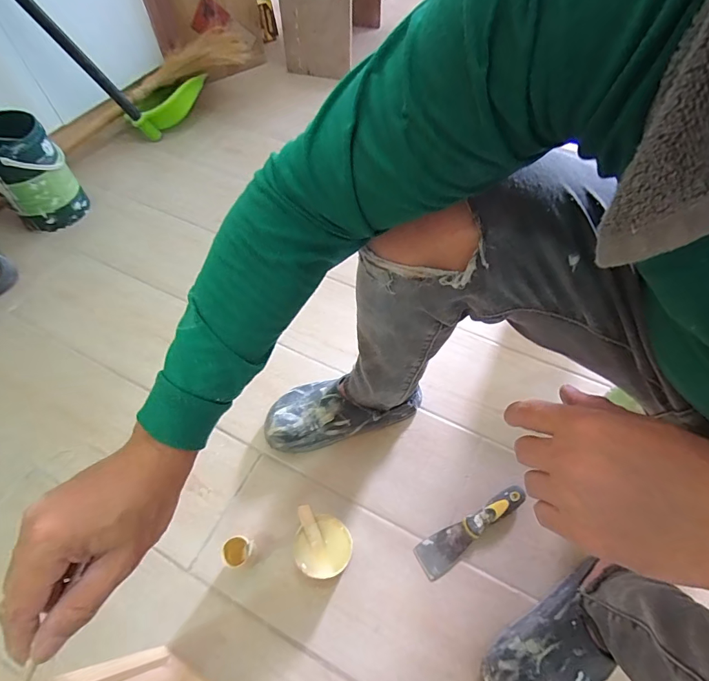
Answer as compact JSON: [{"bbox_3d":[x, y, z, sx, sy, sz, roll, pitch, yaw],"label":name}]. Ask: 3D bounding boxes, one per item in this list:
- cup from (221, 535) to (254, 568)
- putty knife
[{"bbox_3d":[-0.168,0.310,0.582,0.044,0.068,0.040,0,57,0],"label":"cup"},{"bbox_3d":[0.182,0.288,0.616,0.190,0.034,0.049,-28,62,-17],"label":"putty knife"}]

